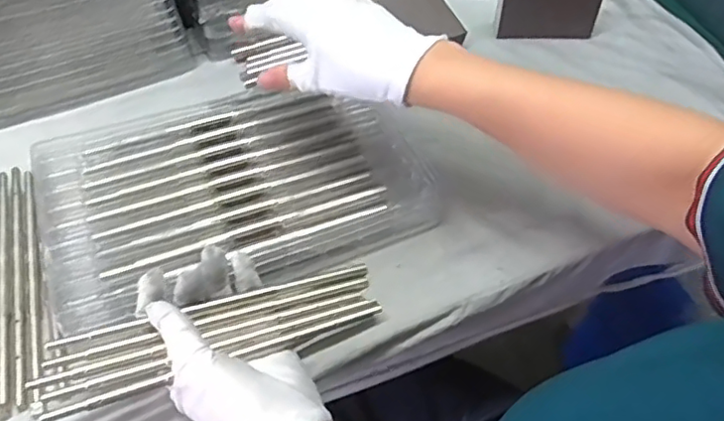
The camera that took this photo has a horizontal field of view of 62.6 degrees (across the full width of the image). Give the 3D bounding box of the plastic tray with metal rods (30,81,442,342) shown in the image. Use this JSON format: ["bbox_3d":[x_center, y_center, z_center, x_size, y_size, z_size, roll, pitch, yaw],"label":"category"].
[{"bbox_3d":[-0.103,-0.031,0.475,0.285,0.017,0.202,-16,57,-14],"label":"plastic tray with metal rods"}]

